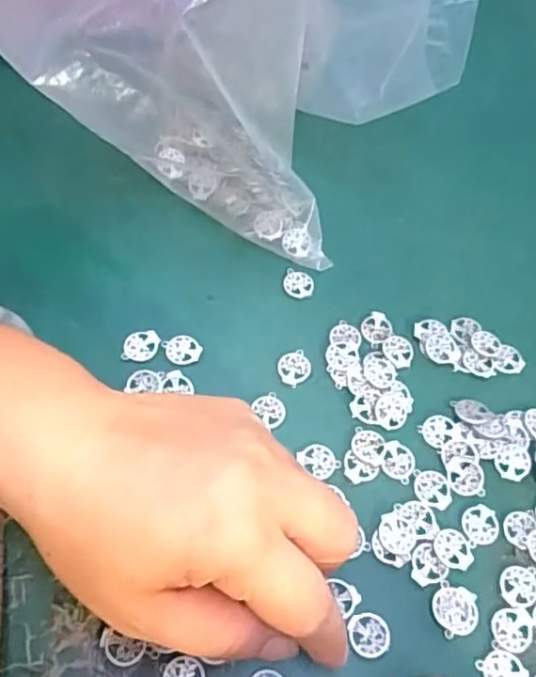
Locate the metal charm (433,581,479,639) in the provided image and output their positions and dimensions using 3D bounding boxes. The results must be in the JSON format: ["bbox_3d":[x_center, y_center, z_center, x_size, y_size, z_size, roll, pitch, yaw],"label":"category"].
[{"bbox_3d":[0.071,0.102,0.232,0.017,0.004,0.019,3,60,-3],"label":"metal charm"}]

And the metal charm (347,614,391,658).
[{"bbox_3d":[0.038,0.109,0.226,0.014,0.004,0.014,-4,60,-7],"label":"metal charm"}]

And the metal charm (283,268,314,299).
[{"bbox_3d":[0.015,-0.028,0.303,0.015,0.004,0.015,2,60,-3],"label":"metal charm"}]

